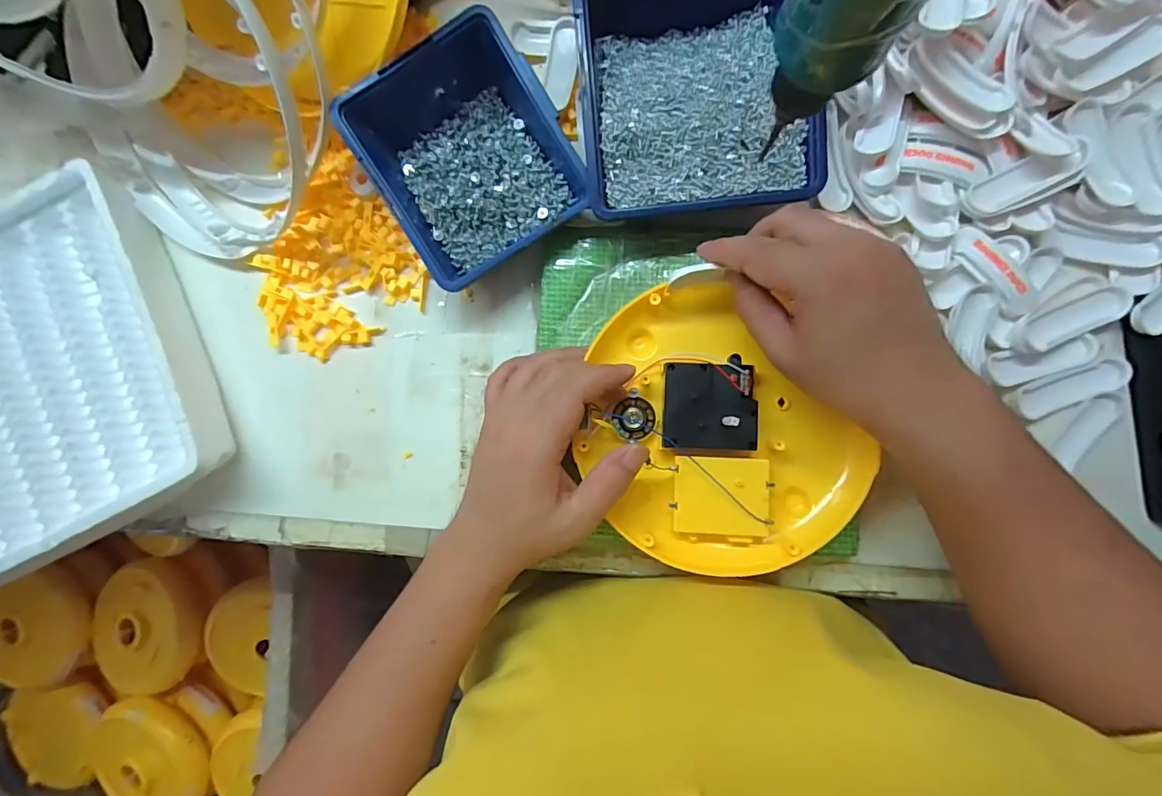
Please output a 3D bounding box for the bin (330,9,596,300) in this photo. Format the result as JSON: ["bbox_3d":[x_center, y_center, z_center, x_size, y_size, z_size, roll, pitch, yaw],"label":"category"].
[{"bbox_3d":[-0.075,-0.162,0.331,0.123,0.052,0.147,-30,87,1],"label":"bin"}]

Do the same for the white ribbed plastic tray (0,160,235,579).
[{"bbox_3d":[-0.454,0.011,0.365,0.356,0.044,0.255,-25,90,5],"label":"white ribbed plastic tray"}]

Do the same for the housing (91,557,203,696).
[{"bbox_3d":[-0.621,0.332,0.697,0.169,0.039,0.164,0,88,4],"label":"housing"}]

